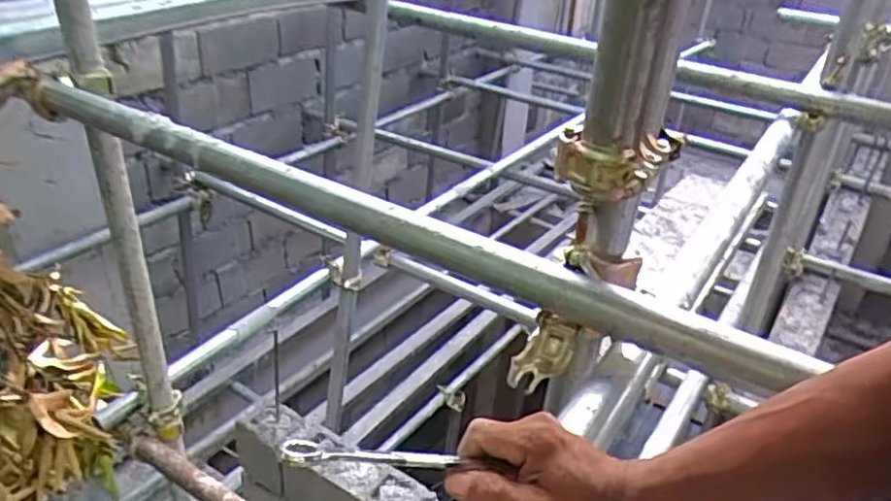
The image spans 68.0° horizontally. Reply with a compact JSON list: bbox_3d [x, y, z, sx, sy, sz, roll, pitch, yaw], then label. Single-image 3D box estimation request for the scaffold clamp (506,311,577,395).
[{"bbox_3d":[0.093,0.100,0.633,0.046,0.047,0.068,22,36,27],"label":"scaffold clamp"}]

